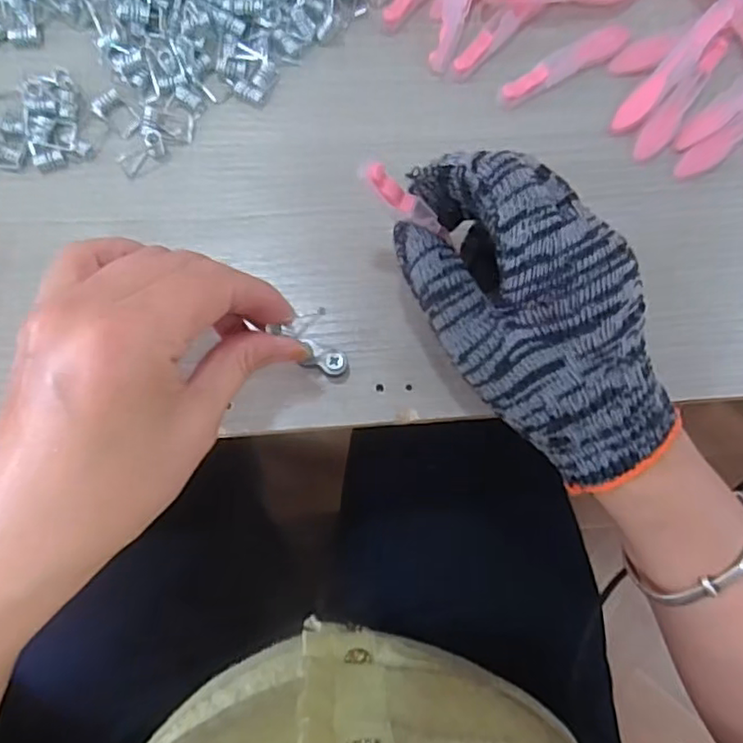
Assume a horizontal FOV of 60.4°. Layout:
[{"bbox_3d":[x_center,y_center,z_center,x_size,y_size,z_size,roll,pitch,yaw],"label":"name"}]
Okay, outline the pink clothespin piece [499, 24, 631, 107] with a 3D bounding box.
[{"bbox_3d":[0.098,-0.154,0.318,0.078,0.012,0.015,-32,83,-9],"label":"pink clothespin piece"}]

